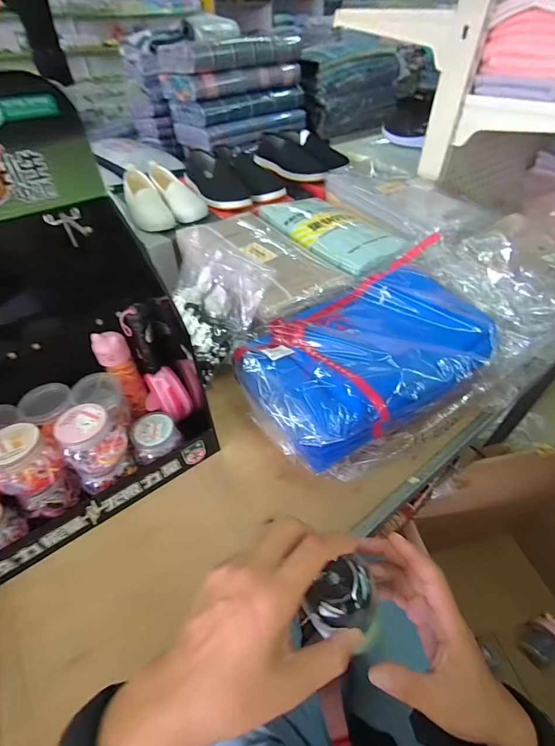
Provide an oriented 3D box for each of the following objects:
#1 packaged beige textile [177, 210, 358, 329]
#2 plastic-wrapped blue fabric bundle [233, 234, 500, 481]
[{"bbox_3d":[-0.045,-0.204,0.641,0.231,0.074,0.349,-26,51,-22],"label":"packaged beige textile"},{"bbox_3d":[0.132,-0.015,0.482,0.347,0.136,0.198,-26,51,-21],"label":"plastic-wrapped blue fabric bundle"}]

